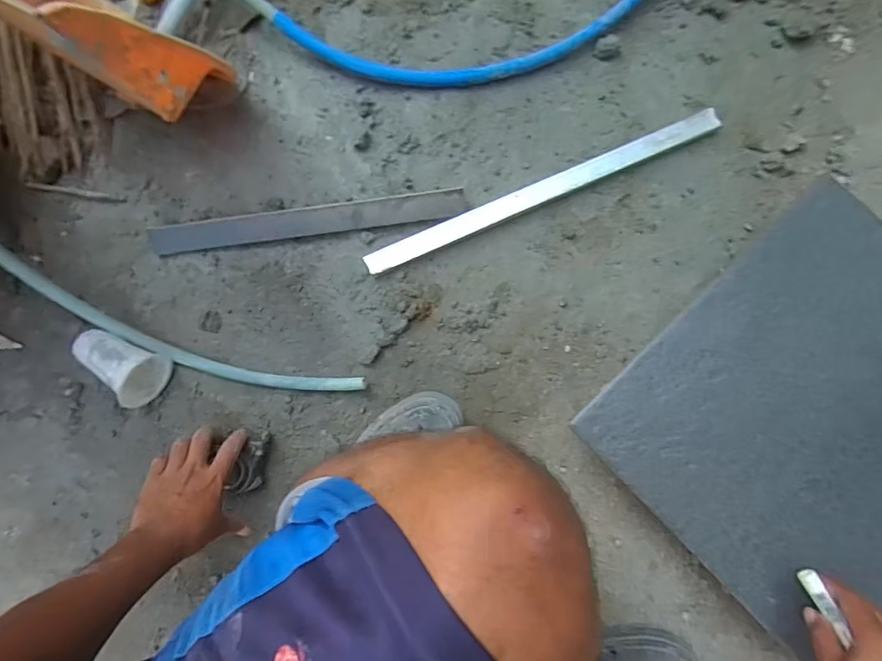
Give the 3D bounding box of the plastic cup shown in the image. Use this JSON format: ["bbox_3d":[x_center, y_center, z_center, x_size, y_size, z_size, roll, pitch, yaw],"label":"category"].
[{"bbox_3d":[-0.388,0.048,0.595,0.093,0.067,0.073,22,84,2],"label":"plastic cup"}]

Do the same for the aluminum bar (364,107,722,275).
[{"bbox_3d":[0.132,-0.180,0.641,0.482,0.019,0.033,-23,85,-3],"label":"aluminum bar"}]

